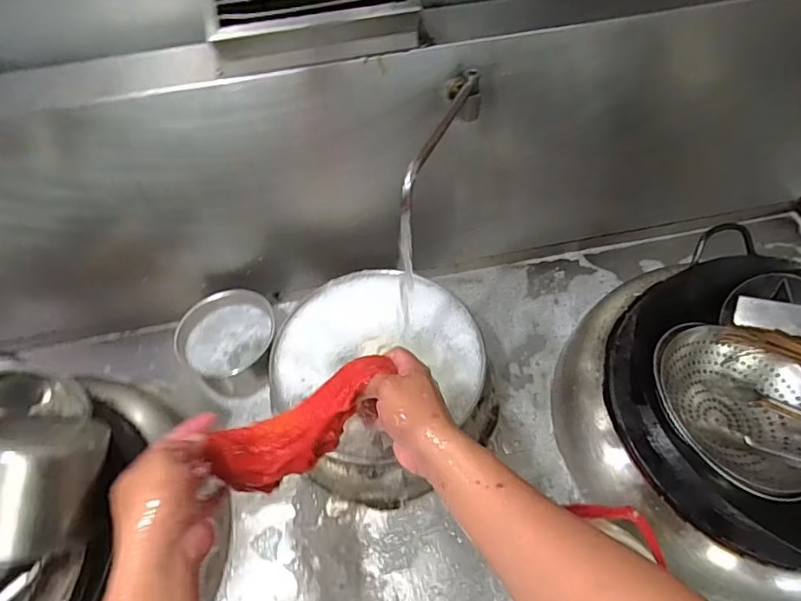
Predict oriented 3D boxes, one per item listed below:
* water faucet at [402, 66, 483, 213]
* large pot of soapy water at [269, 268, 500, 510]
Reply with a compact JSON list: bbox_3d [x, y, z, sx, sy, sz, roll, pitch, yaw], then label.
[{"bbox_3d":[0.059,-0.213,0.661,0.049,0.064,0.259,10,54,13],"label":"water faucet"},{"bbox_3d":[-0.036,0.129,0.859,0.325,0.158,0.346,-2,52,3],"label":"large pot of soapy water"}]

